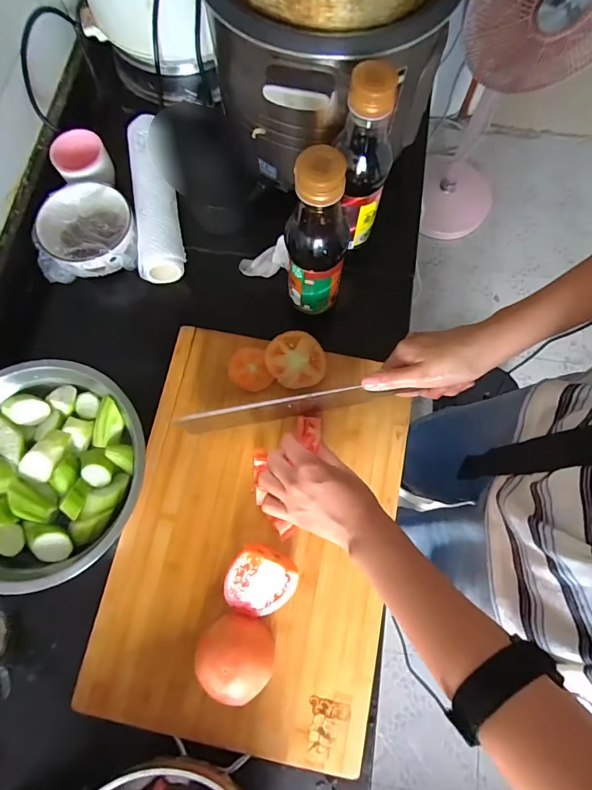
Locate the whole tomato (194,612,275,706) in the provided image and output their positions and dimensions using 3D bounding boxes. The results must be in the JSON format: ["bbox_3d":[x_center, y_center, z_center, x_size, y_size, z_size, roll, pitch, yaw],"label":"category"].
[{"bbox_3d":[-0.059,0.256,0.420,0.073,0.050,0.071,0,74,0],"label":"whole tomato"}]

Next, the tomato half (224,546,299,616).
[{"bbox_3d":[-0.036,0.193,0.441,0.066,0.049,0.063,0,74,0],"label":"tomato half"}]

